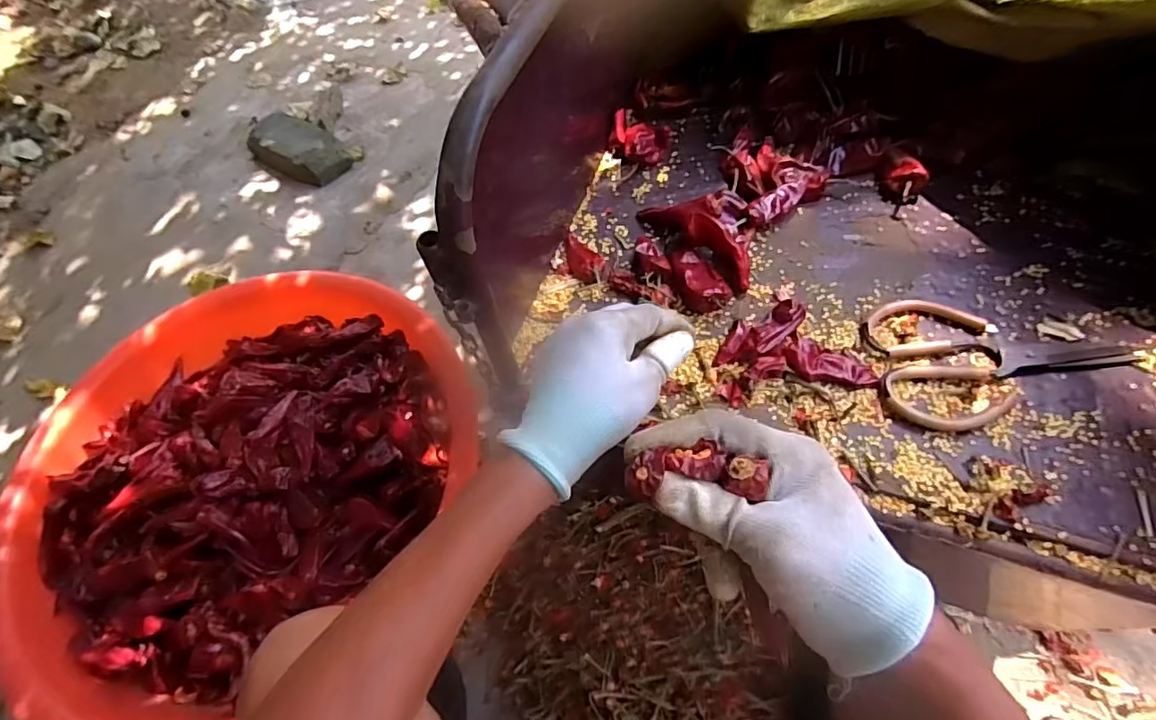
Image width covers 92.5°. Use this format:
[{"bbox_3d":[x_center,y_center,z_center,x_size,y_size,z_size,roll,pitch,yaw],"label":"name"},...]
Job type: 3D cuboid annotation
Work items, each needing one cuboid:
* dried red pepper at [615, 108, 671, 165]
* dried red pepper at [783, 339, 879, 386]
[{"bbox_3d":[0.066,-0.233,0.593,0.058,0.037,0.062,8,60,12],"label":"dried red pepper"},{"bbox_3d":[0.201,0.004,0.445,0.070,0.015,0.032,9,63,12],"label":"dried red pepper"}]

